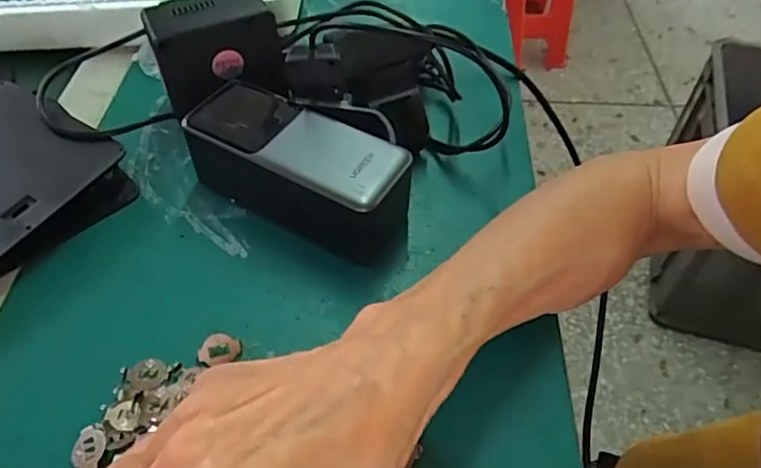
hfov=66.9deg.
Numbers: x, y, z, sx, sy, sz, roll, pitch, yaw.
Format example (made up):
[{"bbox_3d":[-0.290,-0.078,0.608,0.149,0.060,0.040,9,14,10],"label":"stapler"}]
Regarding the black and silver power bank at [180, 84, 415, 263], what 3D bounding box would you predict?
[{"bbox_3d":[-0.047,-0.036,0.338,0.137,0.054,0.058,27,56,20],"label":"black and silver power bank"}]

